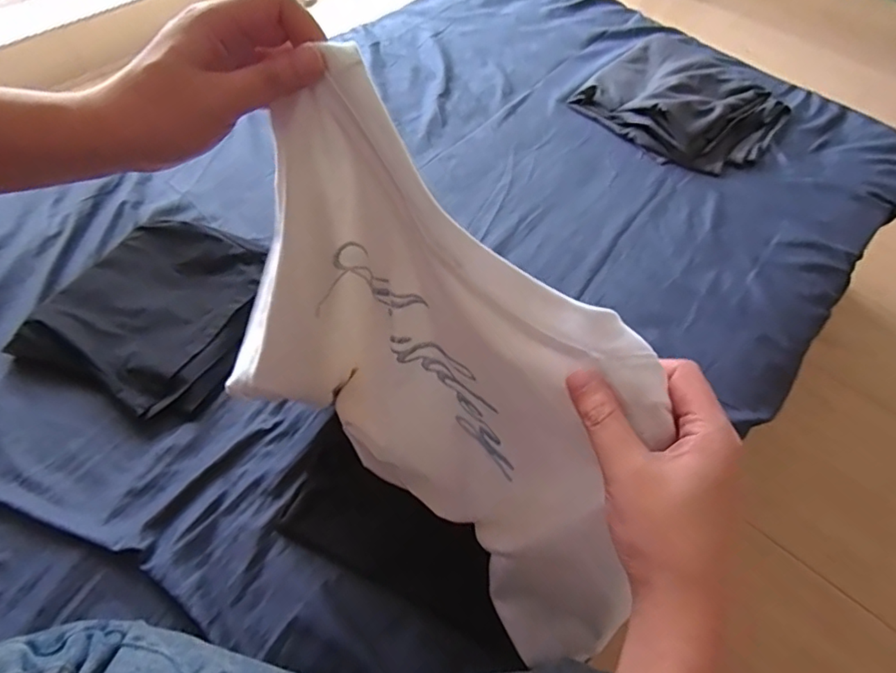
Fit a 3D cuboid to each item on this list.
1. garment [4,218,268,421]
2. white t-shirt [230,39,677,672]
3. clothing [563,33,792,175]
[{"bbox_3d":[-0.362,-0.036,0.697,0.256,0.030,0.262,23,58,11],"label":"garment"},{"bbox_3d":[-0.007,0.049,0.402,0.316,0.377,0.126,37,62,19],"label":"white t-shirt"},{"bbox_3d":[0.428,-0.434,0.971,0.323,0.056,0.329,-35,65,-23],"label":"clothing"}]

